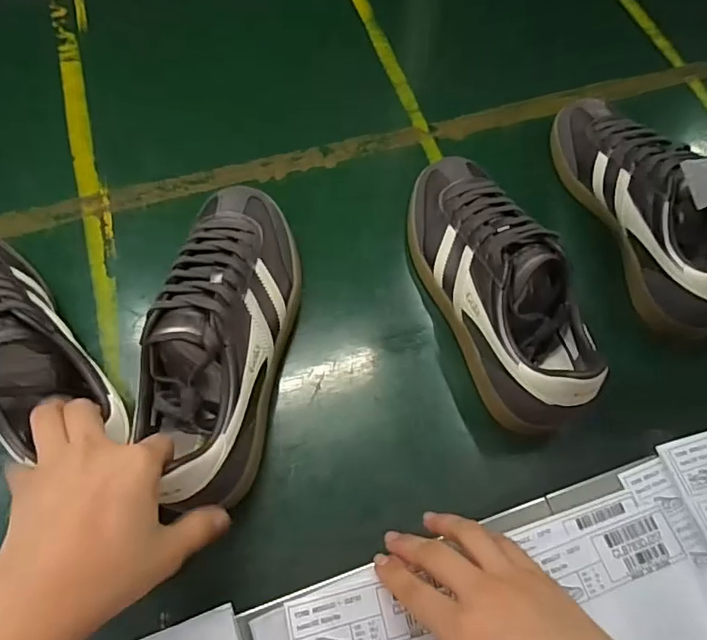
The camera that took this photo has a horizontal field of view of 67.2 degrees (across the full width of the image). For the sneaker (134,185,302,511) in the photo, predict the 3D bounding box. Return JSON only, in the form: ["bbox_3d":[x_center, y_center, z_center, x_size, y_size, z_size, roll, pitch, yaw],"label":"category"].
[{"bbox_3d":[-0.095,0.005,0.402,0.086,0.091,0.254,5,61,-1],"label":"sneaker"}]

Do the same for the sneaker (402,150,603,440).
[{"bbox_3d":[0.117,-0.038,0.447,0.080,0.096,0.258,-14,66,-10],"label":"sneaker"}]

